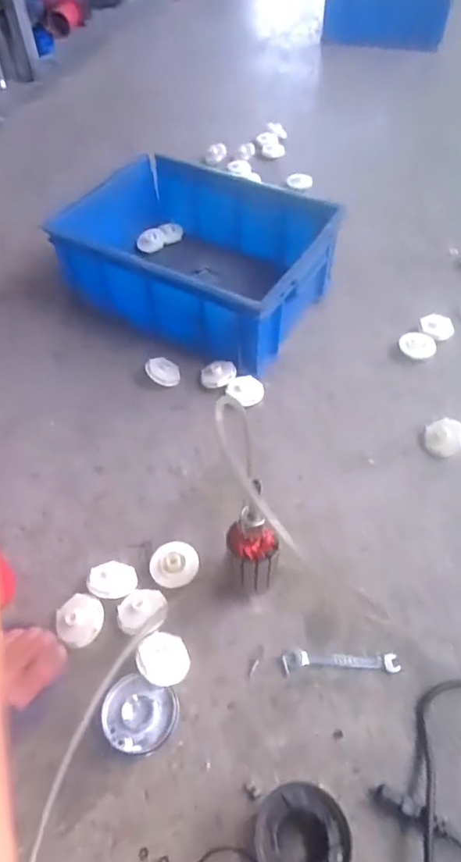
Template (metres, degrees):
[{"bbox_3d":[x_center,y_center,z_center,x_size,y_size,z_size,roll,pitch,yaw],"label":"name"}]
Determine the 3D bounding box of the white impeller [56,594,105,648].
[{"bbox_3d":[-0.164,0.208,0.581,0.050,0.022,0.051,0,50,0],"label":"white impeller"}]

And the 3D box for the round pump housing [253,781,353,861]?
[{"bbox_3d":[0.057,0.341,0.444,0.073,0.070,0.070,7,50,5],"label":"round pump housing"}]

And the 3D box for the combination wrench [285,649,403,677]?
[{"bbox_3d":[0.117,0.246,0.568,0.121,0.004,0.024,0,50,0],"label":"combination wrench"}]

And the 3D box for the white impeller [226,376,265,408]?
[{"bbox_3d":[0.024,-0.062,0.808,0.055,0.008,0.047,37,69,11],"label":"white impeller"}]

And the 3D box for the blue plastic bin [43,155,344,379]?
[{"bbox_3d":[-0.069,-0.311,0.937,0.466,0.139,0.356,26,55,20],"label":"blue plastic bin"}]

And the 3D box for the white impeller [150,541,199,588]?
[{"bbox_3d":[-0.066,0.157,0.627,0.056,0.017,0.053,0,50,0],"label":"white impeller"}]

